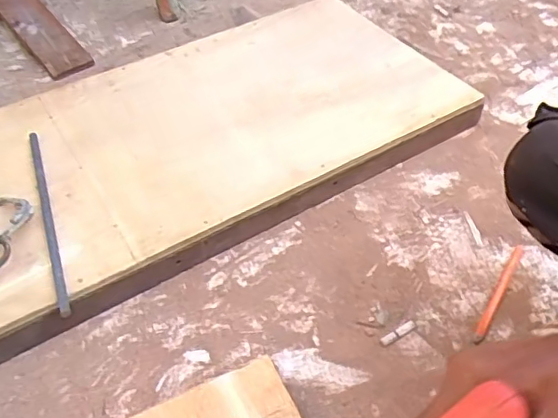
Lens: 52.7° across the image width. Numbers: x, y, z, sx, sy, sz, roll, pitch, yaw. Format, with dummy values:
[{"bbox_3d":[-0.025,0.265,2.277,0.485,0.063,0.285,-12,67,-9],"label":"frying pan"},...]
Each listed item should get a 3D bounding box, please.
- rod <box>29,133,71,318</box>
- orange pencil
[{"bbox_3d":[-0.294,0.004,0.711,0.011,0.010,0.307,-17,50,-14],"label":"rod"},{"bbox_3d":[0.274,0.100,0.698,0.012,0.004,0.157,26,53,23],"label":"orange pencil"}]

